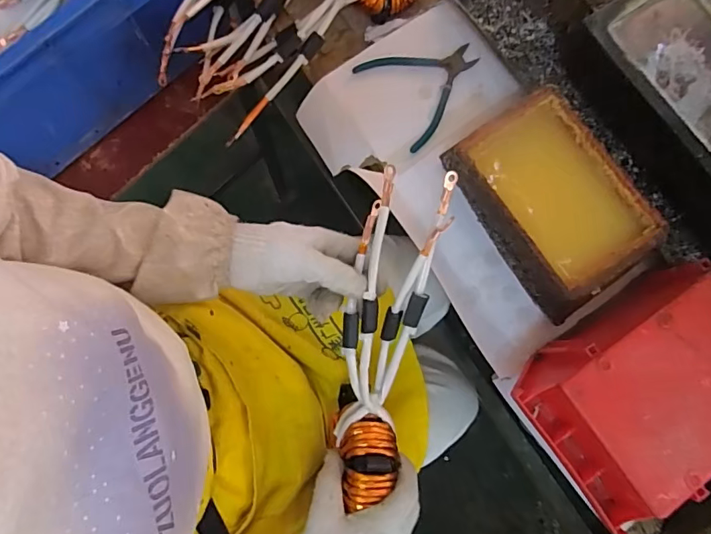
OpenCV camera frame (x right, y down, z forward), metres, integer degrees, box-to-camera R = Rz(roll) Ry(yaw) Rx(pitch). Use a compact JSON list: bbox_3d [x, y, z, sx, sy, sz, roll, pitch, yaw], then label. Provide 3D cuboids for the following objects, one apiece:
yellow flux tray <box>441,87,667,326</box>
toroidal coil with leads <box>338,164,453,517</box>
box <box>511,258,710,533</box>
[{"bbox_3d":[0.217,-0.068,0.534,0.139,0.064,0.215,-36,82,-7],"label":"yellow flux tray"},{"bbox_3d":[0.024,0.061,0.444,0.073,0.059,0.291,9,95,1],"label":"toroidal coil with leads"},{"bbox_3d":[0.284,0.113,0.464,0.240,0.087,0.154,-36,82,-7],"label":"box"}]

